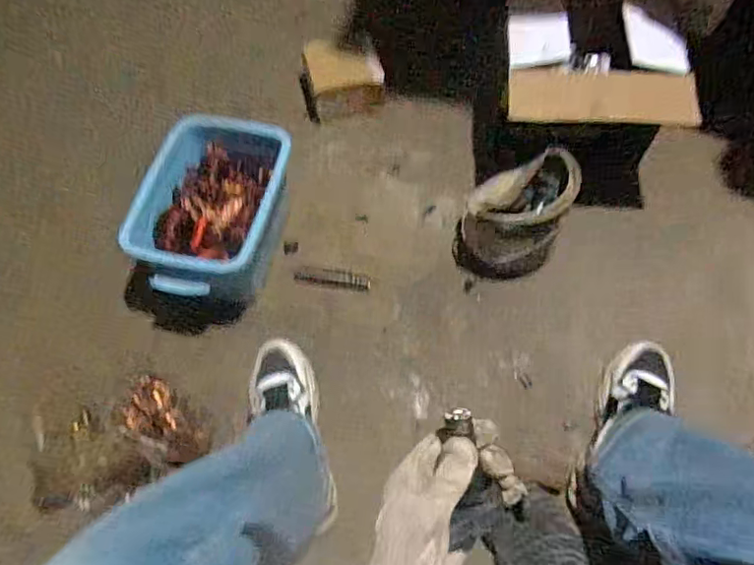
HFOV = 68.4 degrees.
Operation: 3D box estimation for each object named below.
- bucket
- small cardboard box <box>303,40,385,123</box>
[{"bbox_3d":[0.214,-0.108,0.877,0.152,0.152,0.163,24,66,14],"label":"bucket"},{"bbox_3d":[-0.064,-0.385,1.070,0.140,0.091,0.136,-13,63,-4],"label":"small cardboard box"}]

